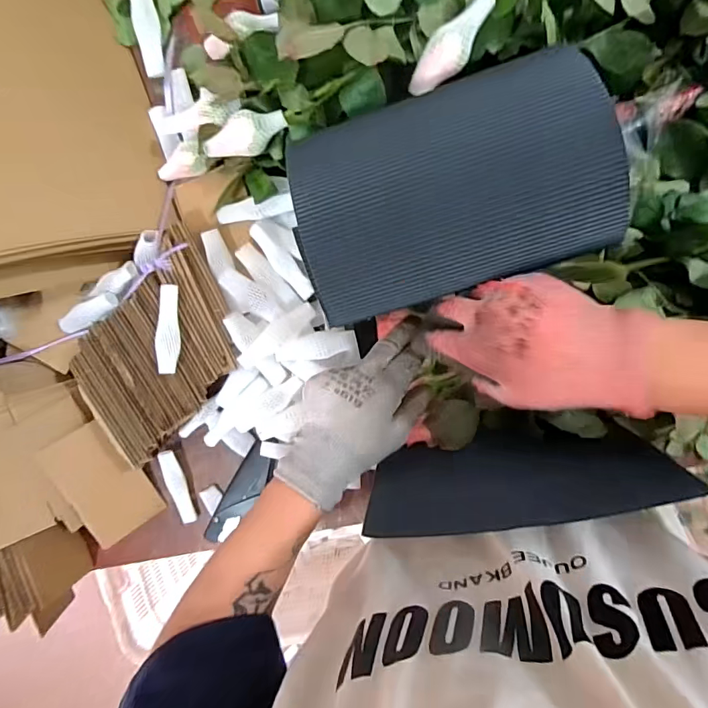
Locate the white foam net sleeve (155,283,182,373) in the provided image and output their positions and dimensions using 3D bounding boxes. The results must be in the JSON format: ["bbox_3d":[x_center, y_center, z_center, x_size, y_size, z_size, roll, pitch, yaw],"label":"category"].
[{"bbox_3d":[-0.193,-0.026,0.472,0.022,0.017,0.090,-1,96,8],"label":"white foam net sleeve"}]

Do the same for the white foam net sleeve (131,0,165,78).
[{"bbox_3d":[-0.226,-0.357,0.500,0.025,0.013,0.092,-6,95,8],"label":"white foam net sleeve"}]

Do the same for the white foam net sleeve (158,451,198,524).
[{"bbox_3d":[-0.217,0.163,0.555,0.024,0.012,0.094,-16,94,9],"label":"white foam net sleeve"}]

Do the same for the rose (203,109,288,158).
[{"bbox_3d":[-0.103,-0.210,0.441,0.081,0.039,0.041,1,96,7],"label":"rose"}]

